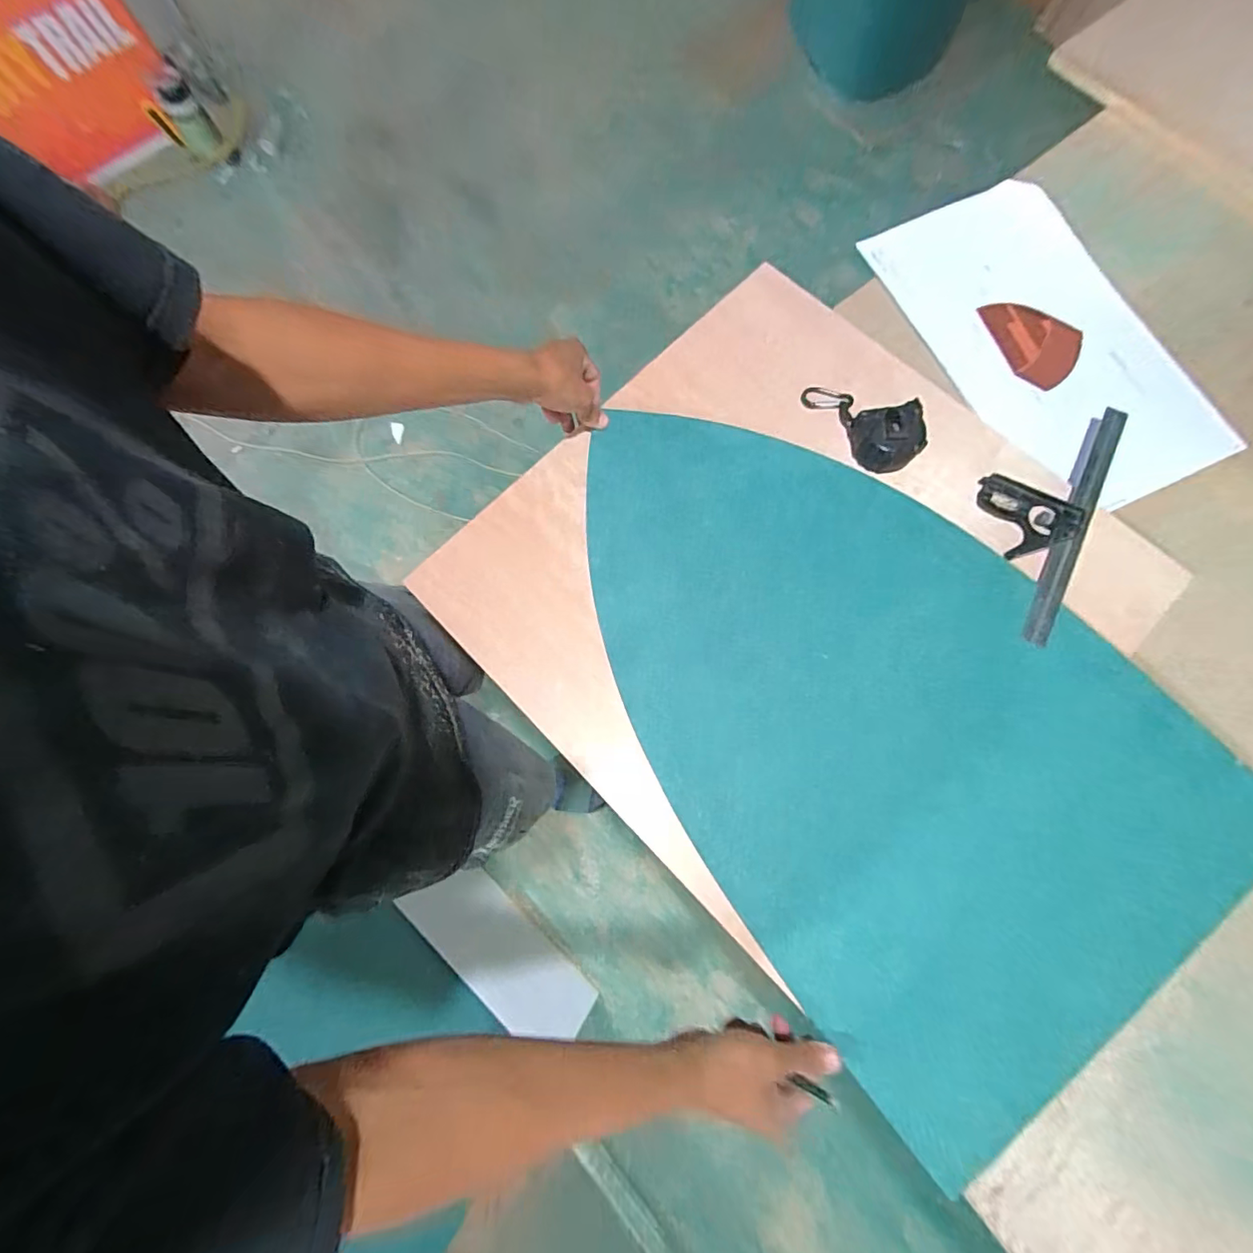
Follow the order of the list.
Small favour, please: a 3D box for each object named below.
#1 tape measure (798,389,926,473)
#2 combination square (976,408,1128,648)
[{"bbox_3d":[0.269,-0.239,0.583,0.084,0.042,0.143,-41,80,-7],"label":"tape measure"},{"bbox_3d":[0.444,-0.131,0.569,0.115,0.022,0.293,29,80,8],"label":"combination square"}]

